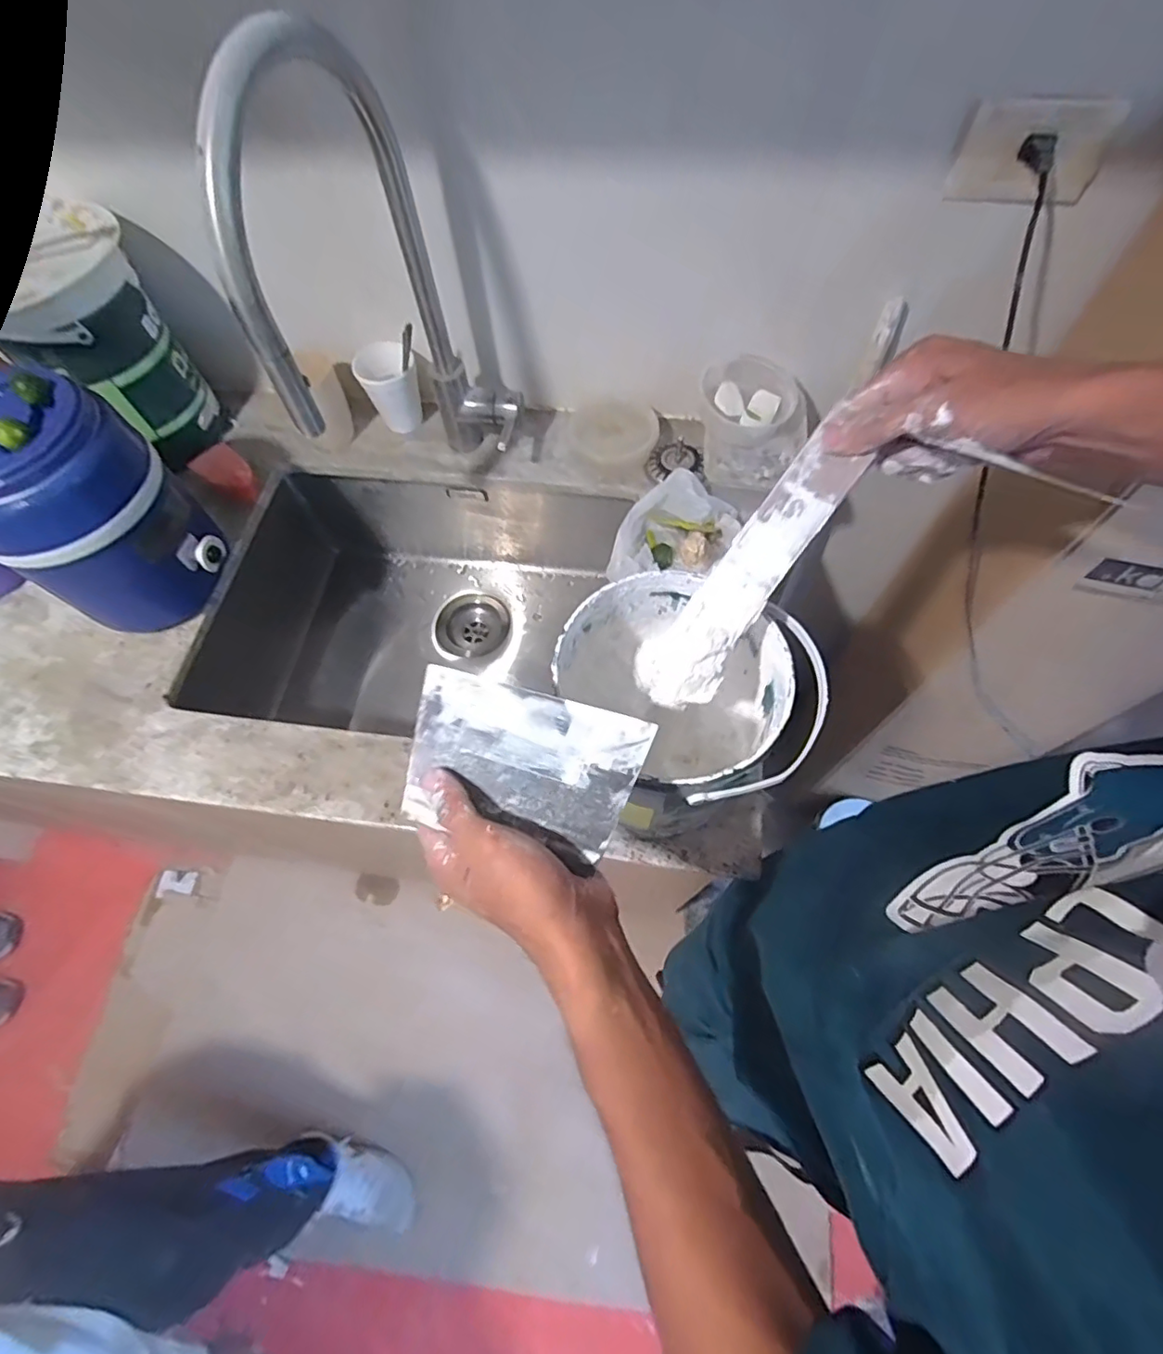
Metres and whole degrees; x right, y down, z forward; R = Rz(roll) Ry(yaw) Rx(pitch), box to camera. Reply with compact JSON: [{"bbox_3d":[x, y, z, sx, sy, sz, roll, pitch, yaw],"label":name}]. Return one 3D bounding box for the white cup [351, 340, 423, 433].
[{"bbox_3d":[-0.248,-0.377,0.768,0.074,0.082,0.071,-19,64,-7],"label":"white cup"}]

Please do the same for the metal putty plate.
[{"bbox_3d":[-0.035,0.051,0.346,0.136,0.006,0.086,13,80,9],"label":"metal putty plate"}]

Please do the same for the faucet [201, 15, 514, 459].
[{"bbox_3d":[-0.165,-0.314,0.551,0.095,0.414,0.251,15,65,10],"label":"faucet"}]

